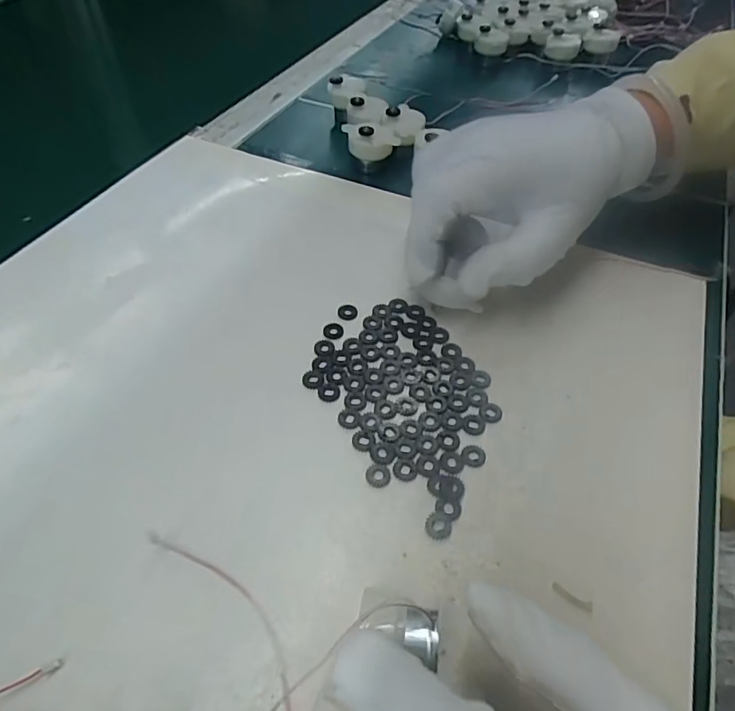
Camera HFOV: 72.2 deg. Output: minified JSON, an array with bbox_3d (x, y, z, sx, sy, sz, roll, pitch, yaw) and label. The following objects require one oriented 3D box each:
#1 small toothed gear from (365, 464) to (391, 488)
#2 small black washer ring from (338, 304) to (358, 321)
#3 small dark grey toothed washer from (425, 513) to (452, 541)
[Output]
[{"bbox_3d":[0.005,0.051,0.217,0.011,0.004,0.010,2,50,-2],"label":"small toothed gear"},{"bbox_3d":[-0.011,-0.024,0.279,0.011,0.004,0.010,1,51,-1],"label":"small black washer ring"},{"bbox_3d":[0.029,0.069,0.204,0.010,0.004,0.009,27,54,18],"label":"small dark grey toothed washer"}]

